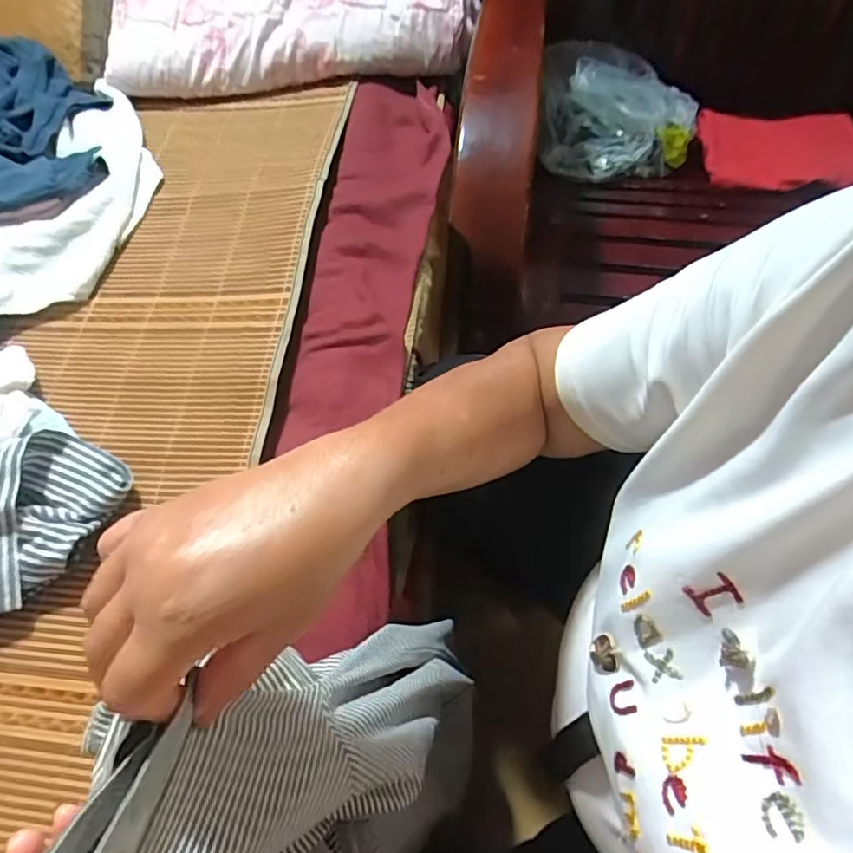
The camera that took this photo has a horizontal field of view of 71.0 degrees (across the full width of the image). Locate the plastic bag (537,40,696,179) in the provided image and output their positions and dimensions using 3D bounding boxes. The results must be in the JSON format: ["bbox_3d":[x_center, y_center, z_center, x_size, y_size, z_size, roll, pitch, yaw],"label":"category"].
[{"bbox_3d":[0.268,-0.447,0.840,0.209,0.104,0.179,3,63,4],"label":"plastic bag"}]

